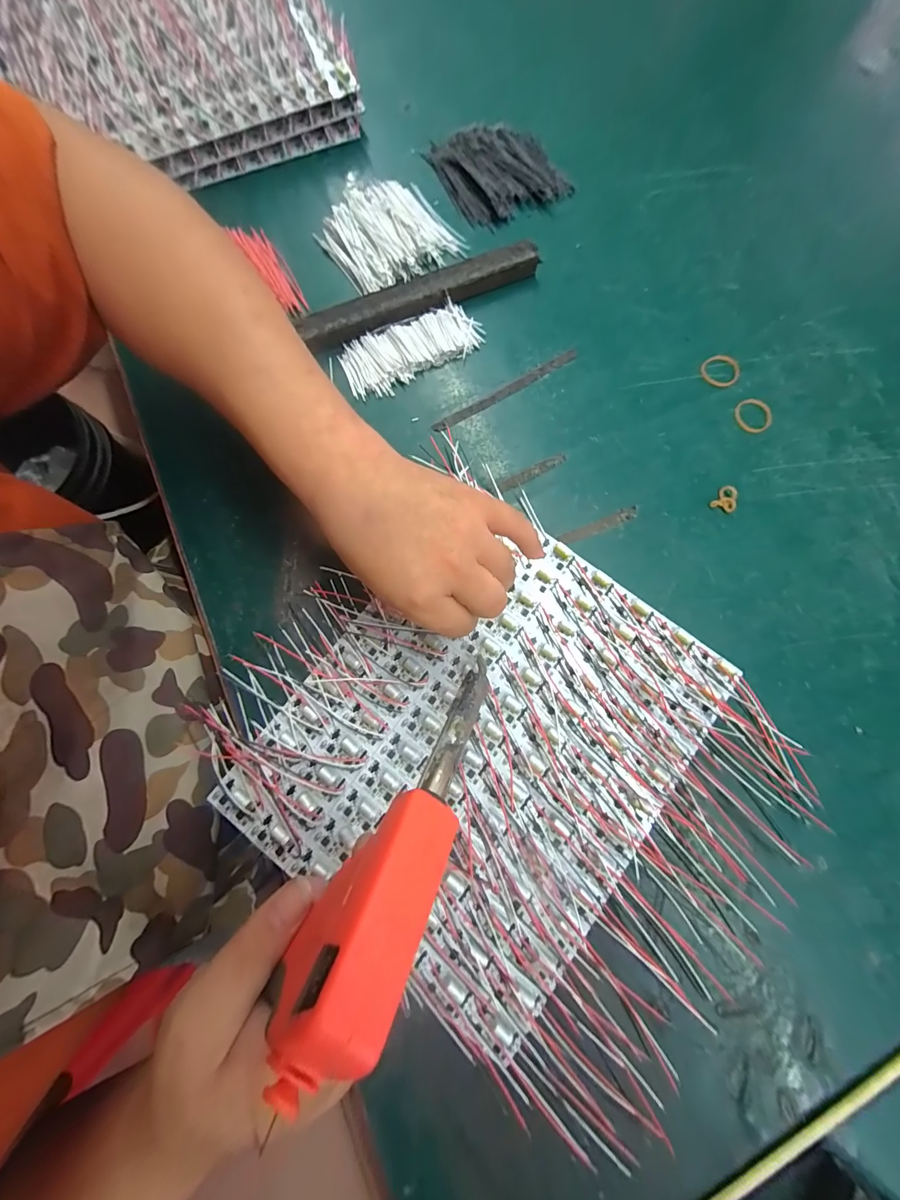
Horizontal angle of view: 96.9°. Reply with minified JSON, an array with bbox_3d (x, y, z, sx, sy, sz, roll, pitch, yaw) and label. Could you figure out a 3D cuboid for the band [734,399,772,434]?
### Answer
[{"bbox_3d":[0.248,-0.151,0.326,0.028,0.004,0.030,7,78,1],"label":"band"}]

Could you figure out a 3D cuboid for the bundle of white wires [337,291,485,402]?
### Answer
[{"bbox_3d":[-0.032,-0.212,0.334,0.119,0.008,0.054,-27,80,-6],"label":"bundle of white wires"}]

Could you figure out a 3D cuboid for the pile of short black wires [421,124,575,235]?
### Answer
[{"bbox_3d":[0.048,-0.397,0.367,0.101,0.011,0.103,-25,79,-6],"label":"pile of short black wires"}]

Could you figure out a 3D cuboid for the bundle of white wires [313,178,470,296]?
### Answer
[{"bbox_3d":[-0.053,-0.323,0.351,0.104,0.014,0.096,-37,81,-8],"label":"bundle of white wires"}]

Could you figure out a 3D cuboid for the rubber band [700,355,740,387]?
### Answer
[{"bbox_3d":[0.228,-0.193,0.334,0.034,0.004,0.029,-43,82,-9],"label":"rubber band"}]

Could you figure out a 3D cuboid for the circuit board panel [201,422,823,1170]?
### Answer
[{"bbox_3d":[0.040,0.103,0.267,0.362,0.014,0.286,41,81,7],"label":"circuit board panel"}]

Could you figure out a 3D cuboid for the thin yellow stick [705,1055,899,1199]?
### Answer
[{"bbox_3d":[0.210,0.303,0.228,0.192,0.008,0.009,-27,80,-6],"label":"thin yellow stick"}]

